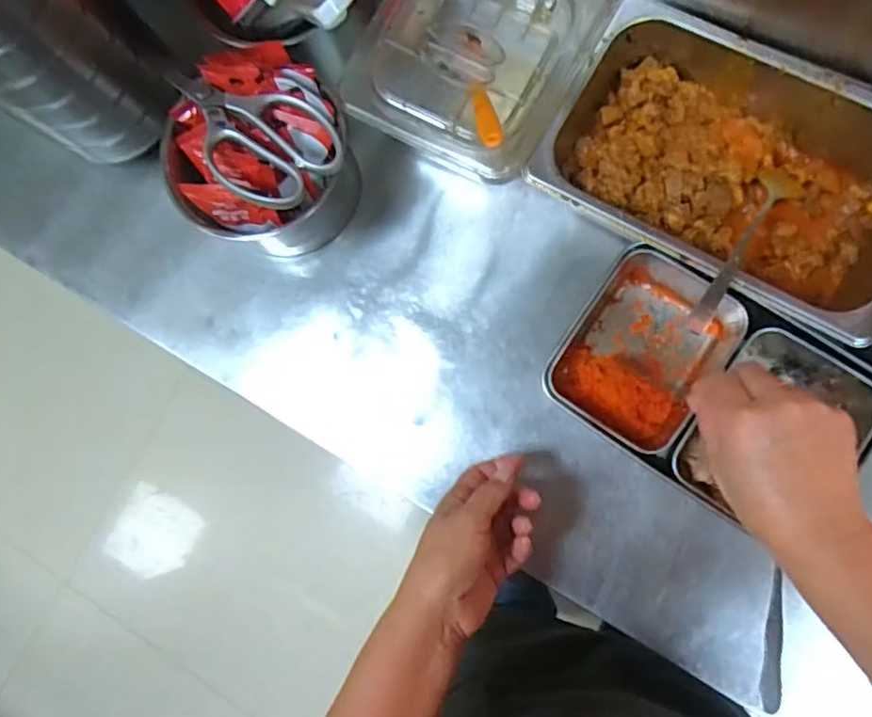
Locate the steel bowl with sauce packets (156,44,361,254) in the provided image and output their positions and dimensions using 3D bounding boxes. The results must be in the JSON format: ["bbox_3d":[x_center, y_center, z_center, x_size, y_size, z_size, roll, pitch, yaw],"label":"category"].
[{"bbox_3d":[-0.145,-0.168,0.539,0.139,0.138,0.144,-1,84,8],"label":"steel bowl with sauce packets"}]

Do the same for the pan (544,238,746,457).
[{"bbox_3d":[0.168,-0.009,0.508,0.116,0.057,0.149,33,89,10],"label":"pan"}]

